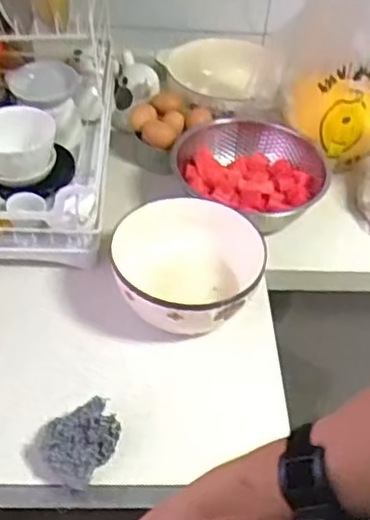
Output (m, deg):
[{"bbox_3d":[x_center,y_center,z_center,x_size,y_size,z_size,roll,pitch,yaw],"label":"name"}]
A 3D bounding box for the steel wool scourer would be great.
[{"bbox_3d":[-0.126,0.194,0.741,0.089,0.055,0.088,3,45,-3],"label":"steel wool scourer"}]

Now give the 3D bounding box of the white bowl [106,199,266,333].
[{"bbox_3d":[0.003,0.024,0.900,0.188,0.110,0.190,3,45,-3],"label":"white bowl"}]

